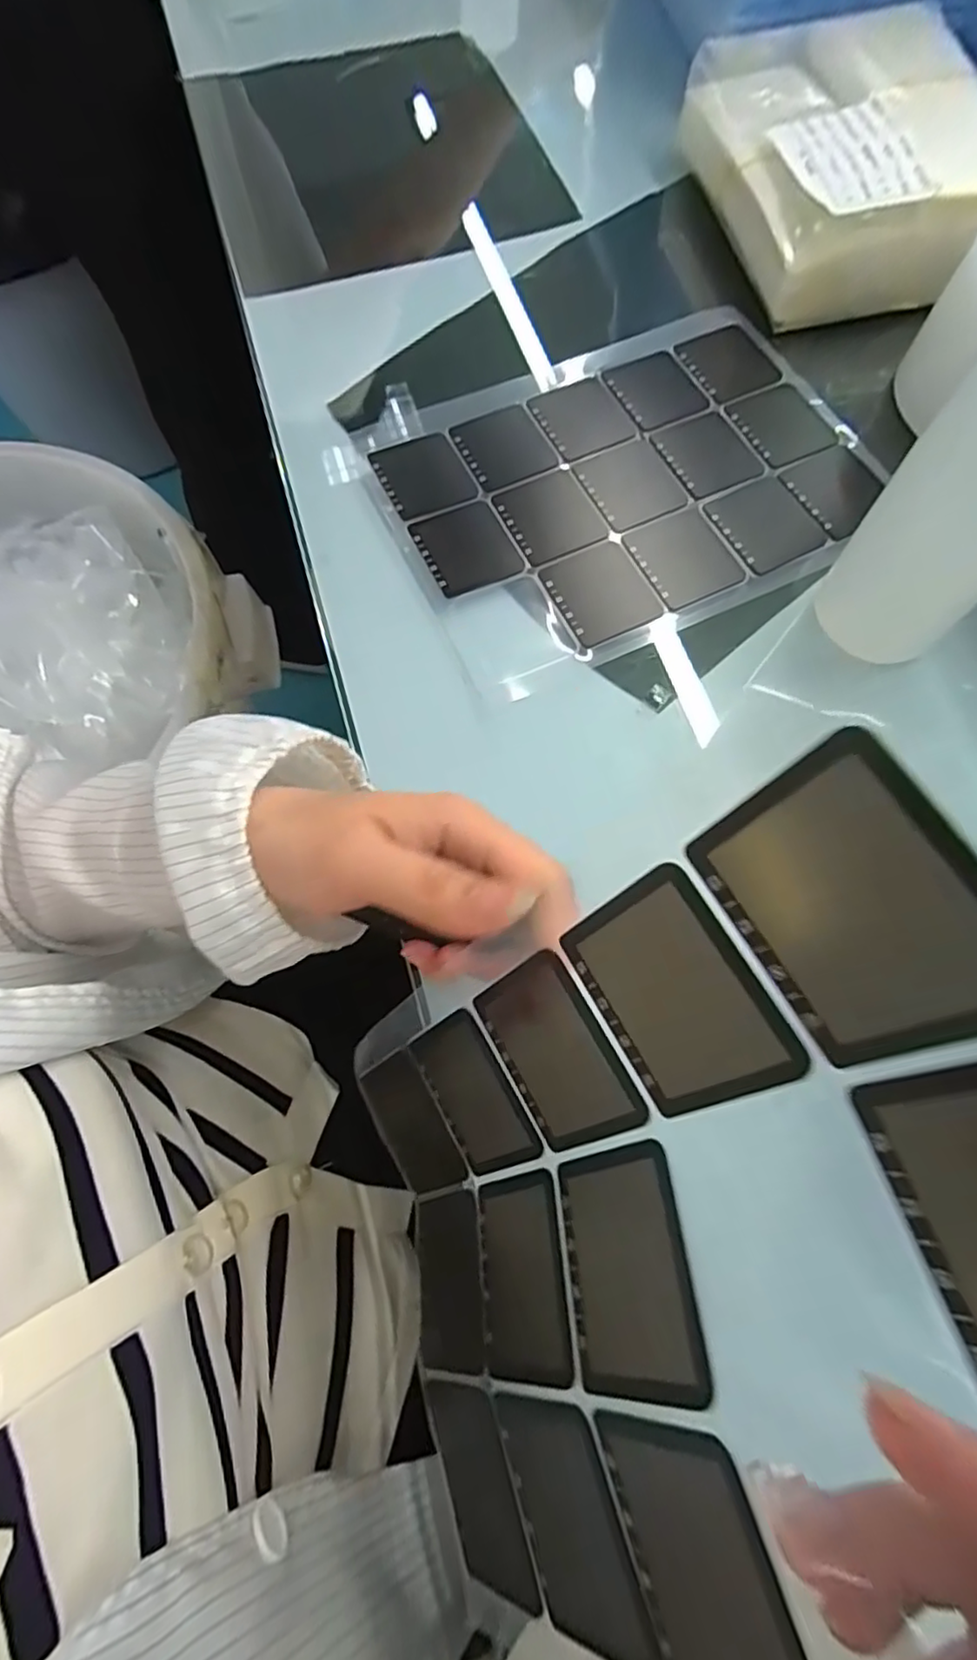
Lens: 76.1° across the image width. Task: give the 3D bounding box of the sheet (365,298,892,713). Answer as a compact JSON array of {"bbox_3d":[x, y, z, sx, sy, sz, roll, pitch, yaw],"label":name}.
[{"bbox_3d":[0.079,-0.203,0.362,0.265,0.005,0.194,-24,73,-7],"label":"sheet"}]

